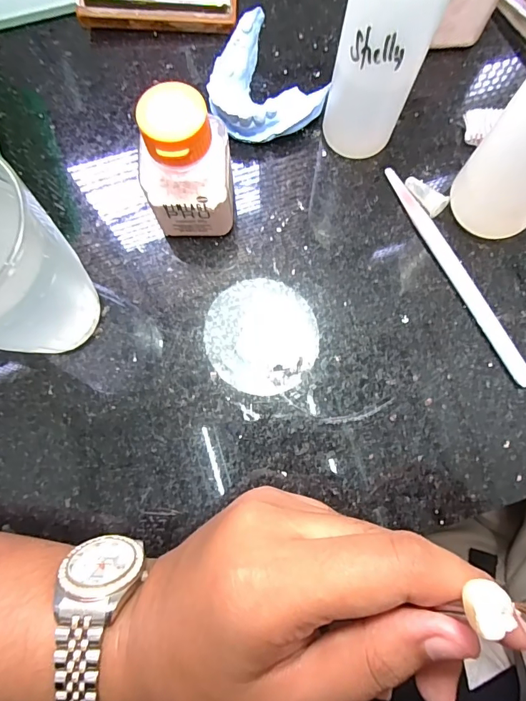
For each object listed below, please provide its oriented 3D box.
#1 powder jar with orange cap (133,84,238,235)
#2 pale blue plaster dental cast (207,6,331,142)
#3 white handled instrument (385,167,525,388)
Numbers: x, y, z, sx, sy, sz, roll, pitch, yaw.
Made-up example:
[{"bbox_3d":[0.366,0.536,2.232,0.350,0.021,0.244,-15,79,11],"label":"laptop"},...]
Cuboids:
[{"bbox_3d":[-0.036,-0.089,0.204,0.041,0.072,0.041,0,79,0],"label":"powder jar with orange cap"},{"bbox_3d":[-0.004,-0.151,0.243,0.061,0.021,0.066,-32,80,-6],"label":"pale blue plaster dental cast"},{"bbox_3d":[0.105,-0.043,0.229,0.009,0.004,0.137,-27,80,-5],"label":"white handled instrument"}]

